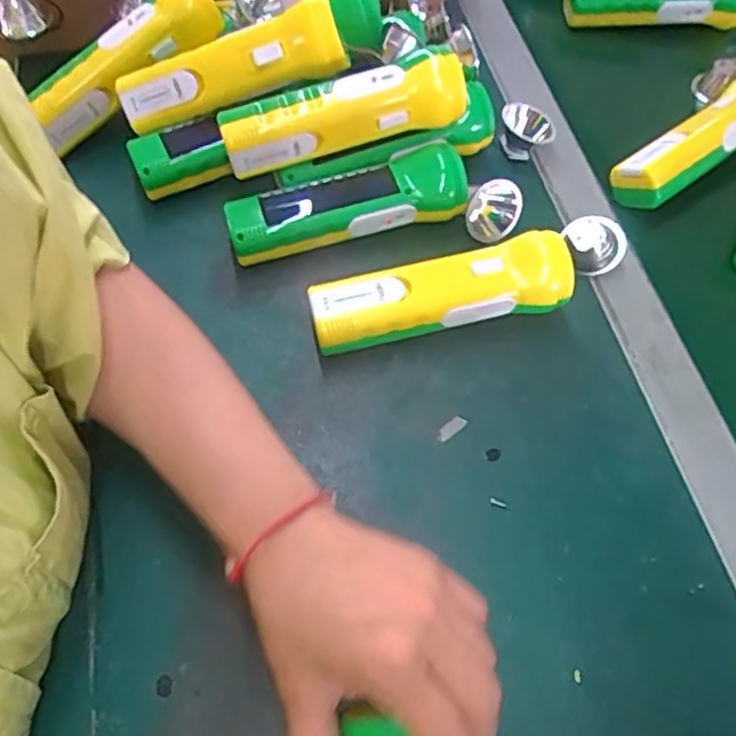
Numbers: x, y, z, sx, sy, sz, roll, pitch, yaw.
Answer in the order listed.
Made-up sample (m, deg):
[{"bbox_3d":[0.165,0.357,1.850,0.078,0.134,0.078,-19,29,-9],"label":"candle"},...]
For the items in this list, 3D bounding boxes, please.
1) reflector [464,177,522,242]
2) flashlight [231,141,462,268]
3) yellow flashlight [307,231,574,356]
[{"bbox_3d":[0.089,-0.111,0.467,0.038,0.022,0.043,19,98,16],"label":"reflector"},{"bbox_3d":[-0.014,-0.111,0.456,0.165,0.046,0.047,-12,62,-10],"label":"flashlight"},{"bbox_3d":[0.046,-0.045,0.420,0.164,0.049,0.045,-10,62,-8],"label":"yellow flashlight"}]

